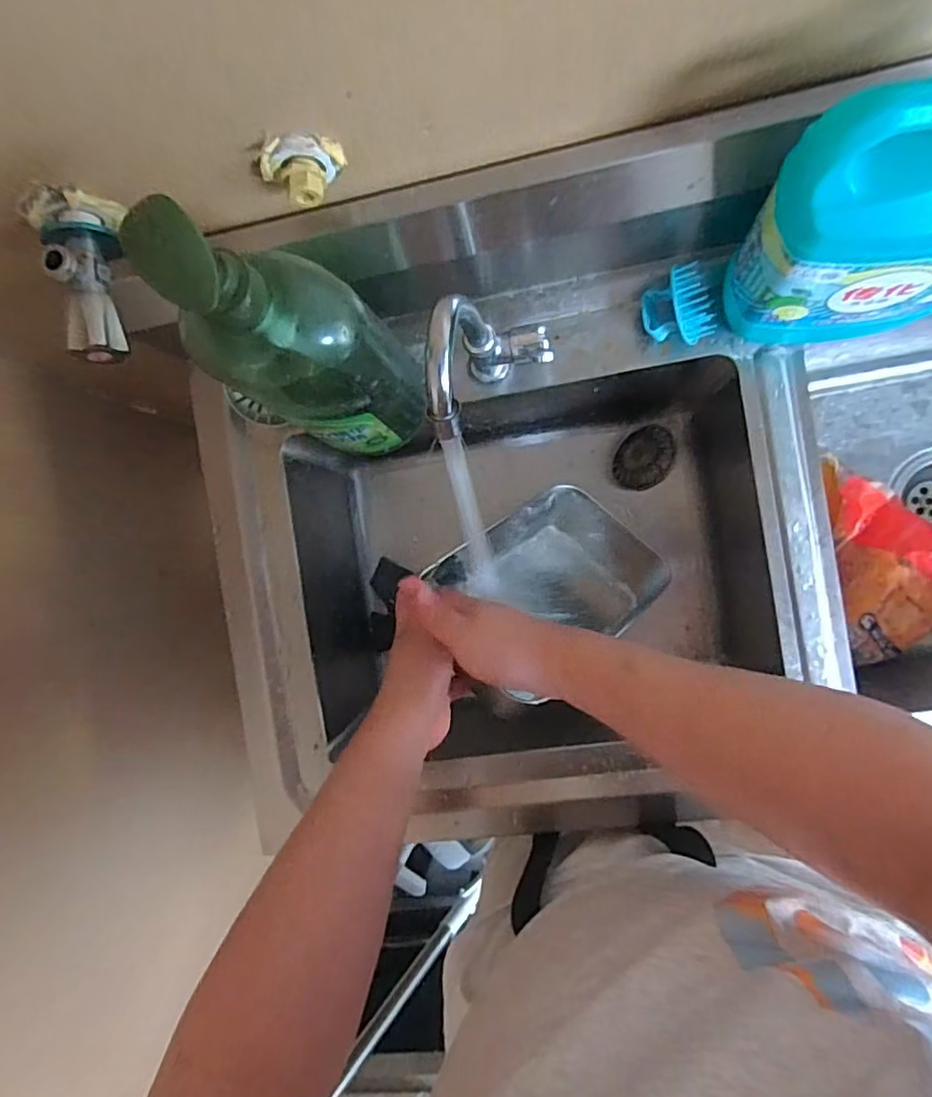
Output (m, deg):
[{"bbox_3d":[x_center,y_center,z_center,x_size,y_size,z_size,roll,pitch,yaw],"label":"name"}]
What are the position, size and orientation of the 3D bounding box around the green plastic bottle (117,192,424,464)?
[{"bbox_3d":[-0.095,-0.119,0.382,0.082,0.251,0.084,0,91,9],"label":"green plastic bottle"}]

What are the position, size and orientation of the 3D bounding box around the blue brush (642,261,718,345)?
[{"bbox_3d":[0.168,-0.189,0.478,0.050,0.033,0.052,-27,87,8],"label":"blue brush"}]

